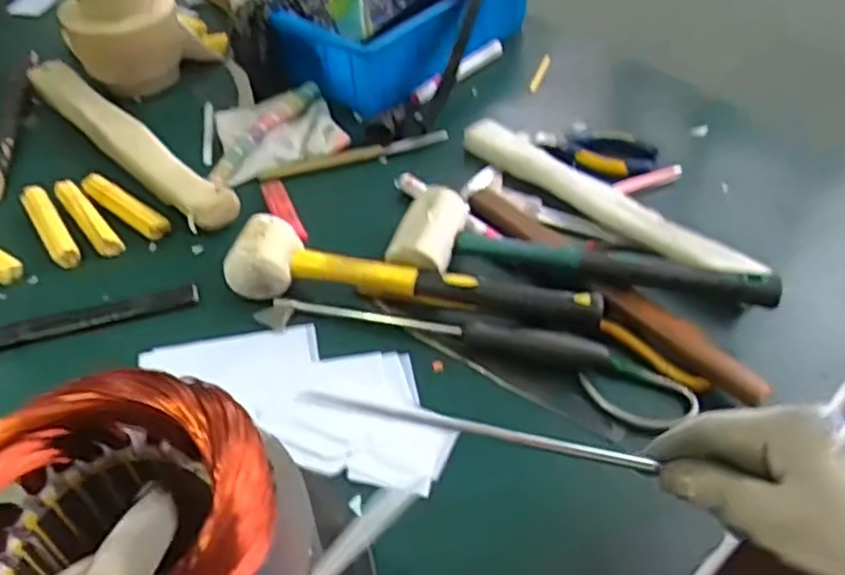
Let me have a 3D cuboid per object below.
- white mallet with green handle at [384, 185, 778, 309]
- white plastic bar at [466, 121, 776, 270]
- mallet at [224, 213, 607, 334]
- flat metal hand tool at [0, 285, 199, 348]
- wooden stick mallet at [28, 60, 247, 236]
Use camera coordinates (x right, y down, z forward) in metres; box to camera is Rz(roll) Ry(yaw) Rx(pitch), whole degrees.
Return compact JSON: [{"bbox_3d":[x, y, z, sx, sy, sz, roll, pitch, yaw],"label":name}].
[{"bbox_3d":[0.117,-0.025,0.559,0.280,0.054,0.079,10,48,9],"label":"white mallet with green handle"},{"bbox_3d":[0.148,-0.078,0.626,0.029,0.026,0.283,-35,57,-29],"label":"white plastic bar"},{"bbox_3d":[-0.008,-0.006,0.551,0.279,0.043,0.053,7,47,6],"label":"mallet"},{"bbox_3d":[-0.307,0.034,0.554,0.263,0.008,0.024,-13,49,-12],"label":"flat metal hand tool"},{"bbox_3d":[-0.300,-0.156,0.705,0.049,0.029,0.361,-35,57,-29],"label":"wooden stick mallet"}]

